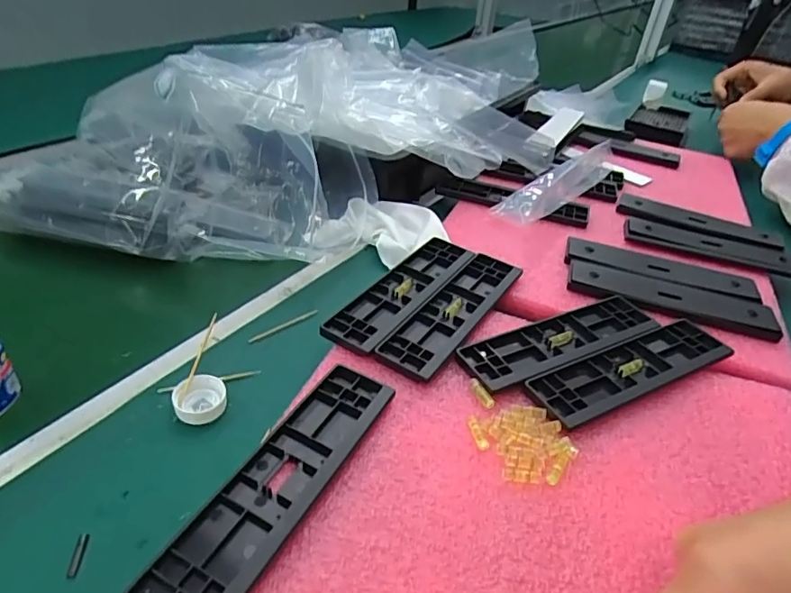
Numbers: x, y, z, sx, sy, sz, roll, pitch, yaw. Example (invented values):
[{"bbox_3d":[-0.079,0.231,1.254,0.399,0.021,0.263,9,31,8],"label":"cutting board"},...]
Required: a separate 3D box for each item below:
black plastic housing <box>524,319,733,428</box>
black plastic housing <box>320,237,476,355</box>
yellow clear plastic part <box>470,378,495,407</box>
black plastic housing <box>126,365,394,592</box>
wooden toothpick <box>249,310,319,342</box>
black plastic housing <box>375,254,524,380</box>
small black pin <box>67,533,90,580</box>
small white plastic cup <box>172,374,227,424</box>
[{"bbox_3d":[0.160,0.047,0.350,0.159,0.006,0.044,-14,40,-26],"label":"black plastic housing"},{"bbox_3d":[0.008,-0.007,0.400,0.043,0.008,0.160,24,39,23],"label":"black plastic housing"},{"bbox_3d":[0.053,0.060,0.322,0.006,0.006,0.023,-16,54,-28],"label":"yellow clear plastic part"},{"bbox_3d":[-0.057,0.092,0.262,0.044,0.009,0.158,20,38,19],"label":"black plastic housing"},{"bbox_3d":[-0.084,0.022,0.392,0.060,0.004,0.005,-26,47,-37],"label":"wooden toothpick"},{"bbox_3d":[0.045,0.008,0.385,0.043,0.007,0.155,25,40,24],"label":"black plastic housing"},{"bbox_3d":[-0.150,0.121,0.244,0.005,0.004,0.021,0,36,-9],"label":"small black pin"},{"bbox_3d":[-0.121,0.064,0.321,0.030,0.012,0.031,4,36,-3],"label":"small white plastic cup"}]

